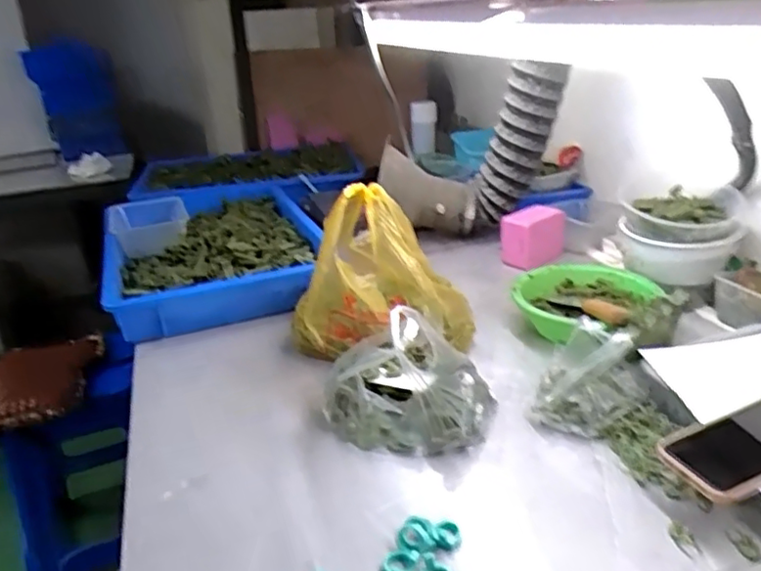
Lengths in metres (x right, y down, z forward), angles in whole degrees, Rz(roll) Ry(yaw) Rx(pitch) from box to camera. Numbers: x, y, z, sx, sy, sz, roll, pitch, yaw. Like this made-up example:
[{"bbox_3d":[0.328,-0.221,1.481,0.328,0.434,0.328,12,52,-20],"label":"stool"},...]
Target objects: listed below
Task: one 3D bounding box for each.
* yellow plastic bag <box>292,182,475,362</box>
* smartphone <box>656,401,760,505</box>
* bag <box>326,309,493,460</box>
[{"bbox_3d":[0.000,-0.021,0.860,0.246,0.199,0.164,1,23,10],"label":"yellow plastic bag"},{"bbox_3d":[0.332,0.148,0.574,0.144,0.013,0.079,-17,35,-14],"label":"smartphone"},{"bbox_3d":[0.031,0.098,0.715,0.176,0.140,0.140,14,28,35],"label":"bag"}]

